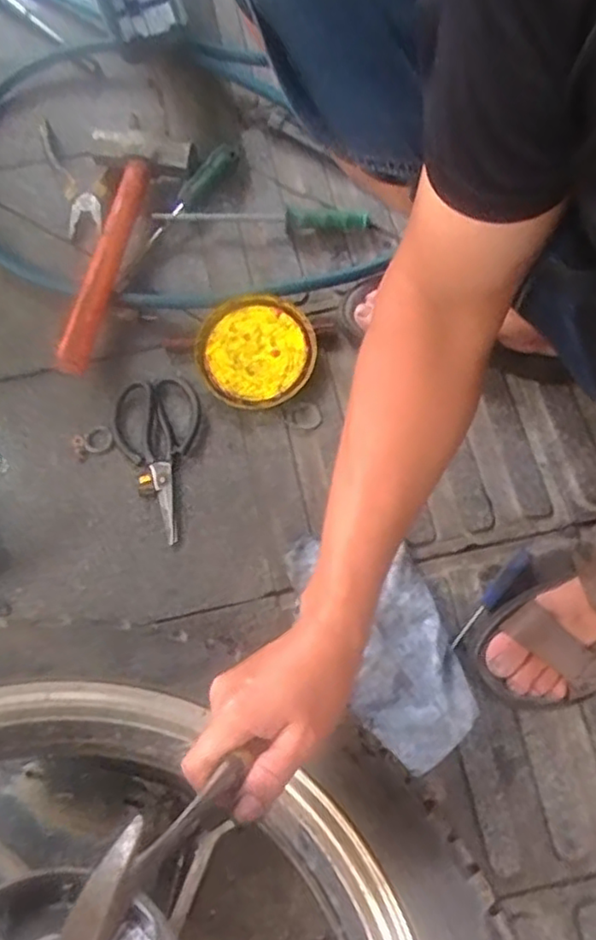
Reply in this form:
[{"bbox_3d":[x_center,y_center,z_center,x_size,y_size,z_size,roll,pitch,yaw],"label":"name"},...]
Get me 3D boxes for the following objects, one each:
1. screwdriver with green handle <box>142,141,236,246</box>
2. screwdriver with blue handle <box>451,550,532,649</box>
[{"bbox_3d":[-0.125,-0.330,0.797,0.029,0.020,0.165,32,80,7],"label":"screwdriver with green handle"},{"bbox_3d":[0.185,0.123,0.631,0.016,0.013,0.117,38,81,9],"label":"screwdriver with blue handle"}]

